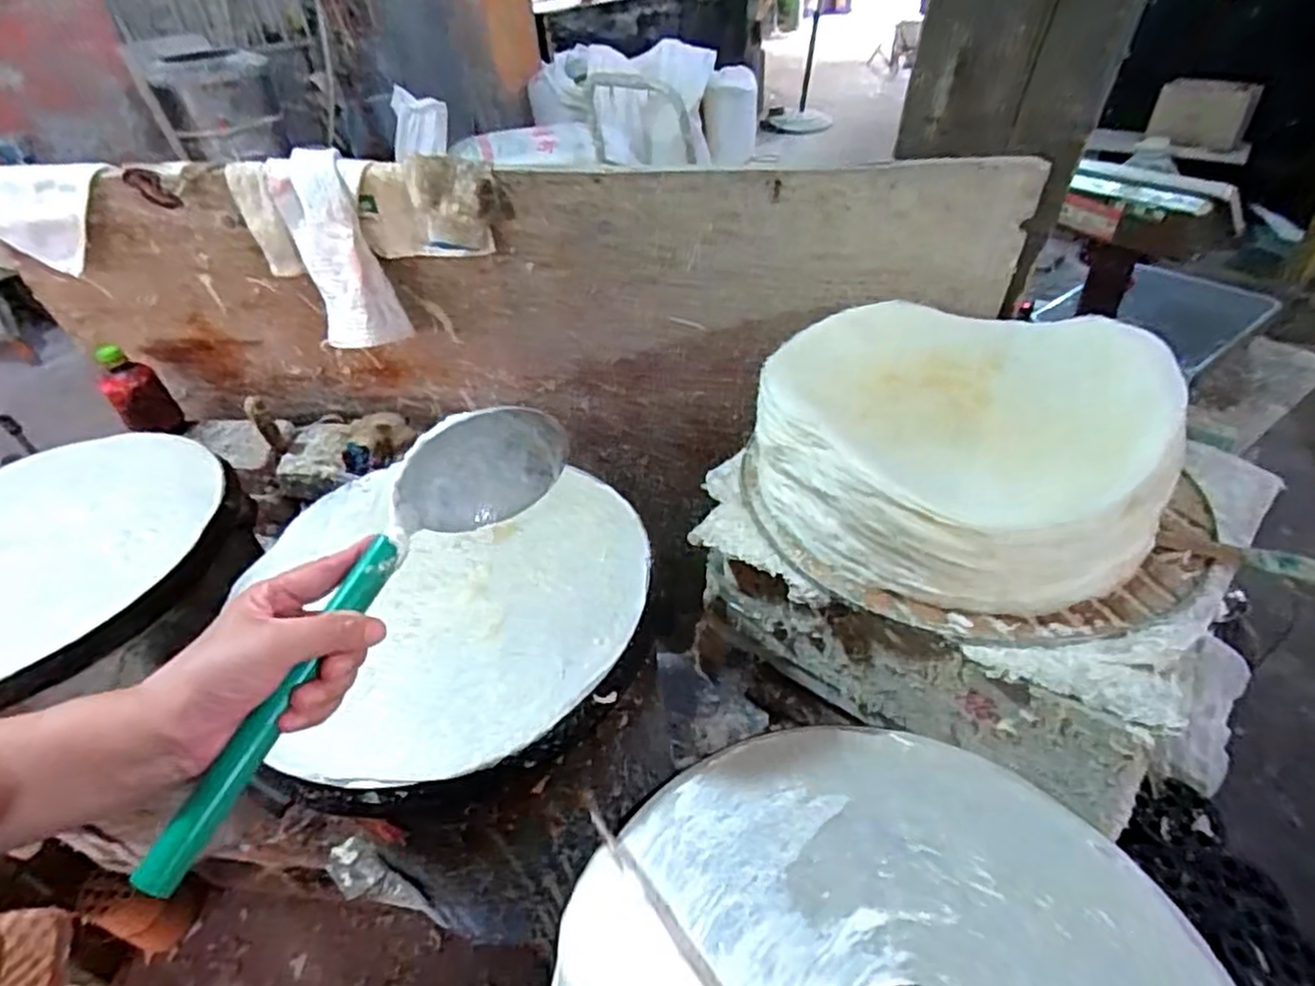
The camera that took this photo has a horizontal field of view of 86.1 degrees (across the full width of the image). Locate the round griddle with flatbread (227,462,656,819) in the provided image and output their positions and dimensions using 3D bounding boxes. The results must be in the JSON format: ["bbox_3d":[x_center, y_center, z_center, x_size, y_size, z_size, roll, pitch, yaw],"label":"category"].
[{"bbox_3d":[-0.188,0.113,0.685,0.370,0.060,0.364,-3,41,3],"label":"round griddle with flatbread"}]

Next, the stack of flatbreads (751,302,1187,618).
[{"bbox_3d":[0.286,-0.064,0.727,0.363,0.167,0.354,8,43,15],"label":"stack of flatbreads"}]

